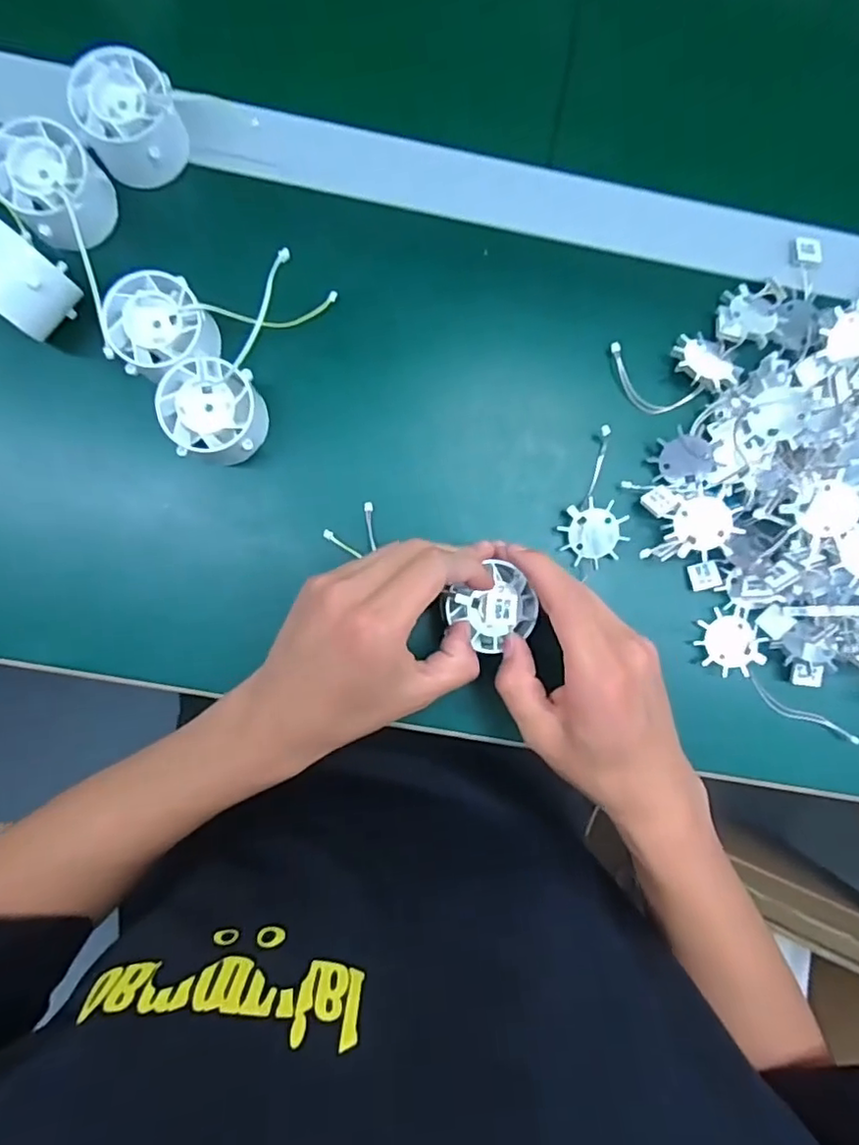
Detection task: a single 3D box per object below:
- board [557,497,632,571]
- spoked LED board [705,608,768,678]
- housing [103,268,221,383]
[{"bbox_3d":[0.096,-0.023,0.354,0.037,0.004,0.036,-13,101,3],"label":"board"},{"bbox_3d":[0.181,0.042,0.361,0.037,0.005,0.039,38,87,-2],"label":"spoked LED board"},{"bbox_3d":[-0.143,-0.130,0.329,0.050,0.034,0.048,0,89,-3],"label":"housing"}]

